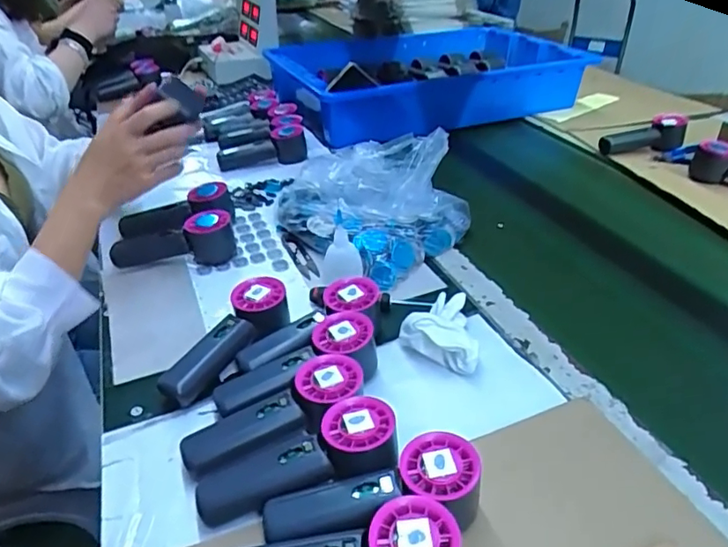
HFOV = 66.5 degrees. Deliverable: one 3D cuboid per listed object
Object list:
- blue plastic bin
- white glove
[{"bbox_3d":[0.123,-0.452,1.243,0.613,0.114,0.464,-12,35,-17],"label":"blue plastic bin"},{"bbox_3d":[0.078,0.053,0.572,0.078,0.048,0.109,5,34,8],"label":"white glove"}]

